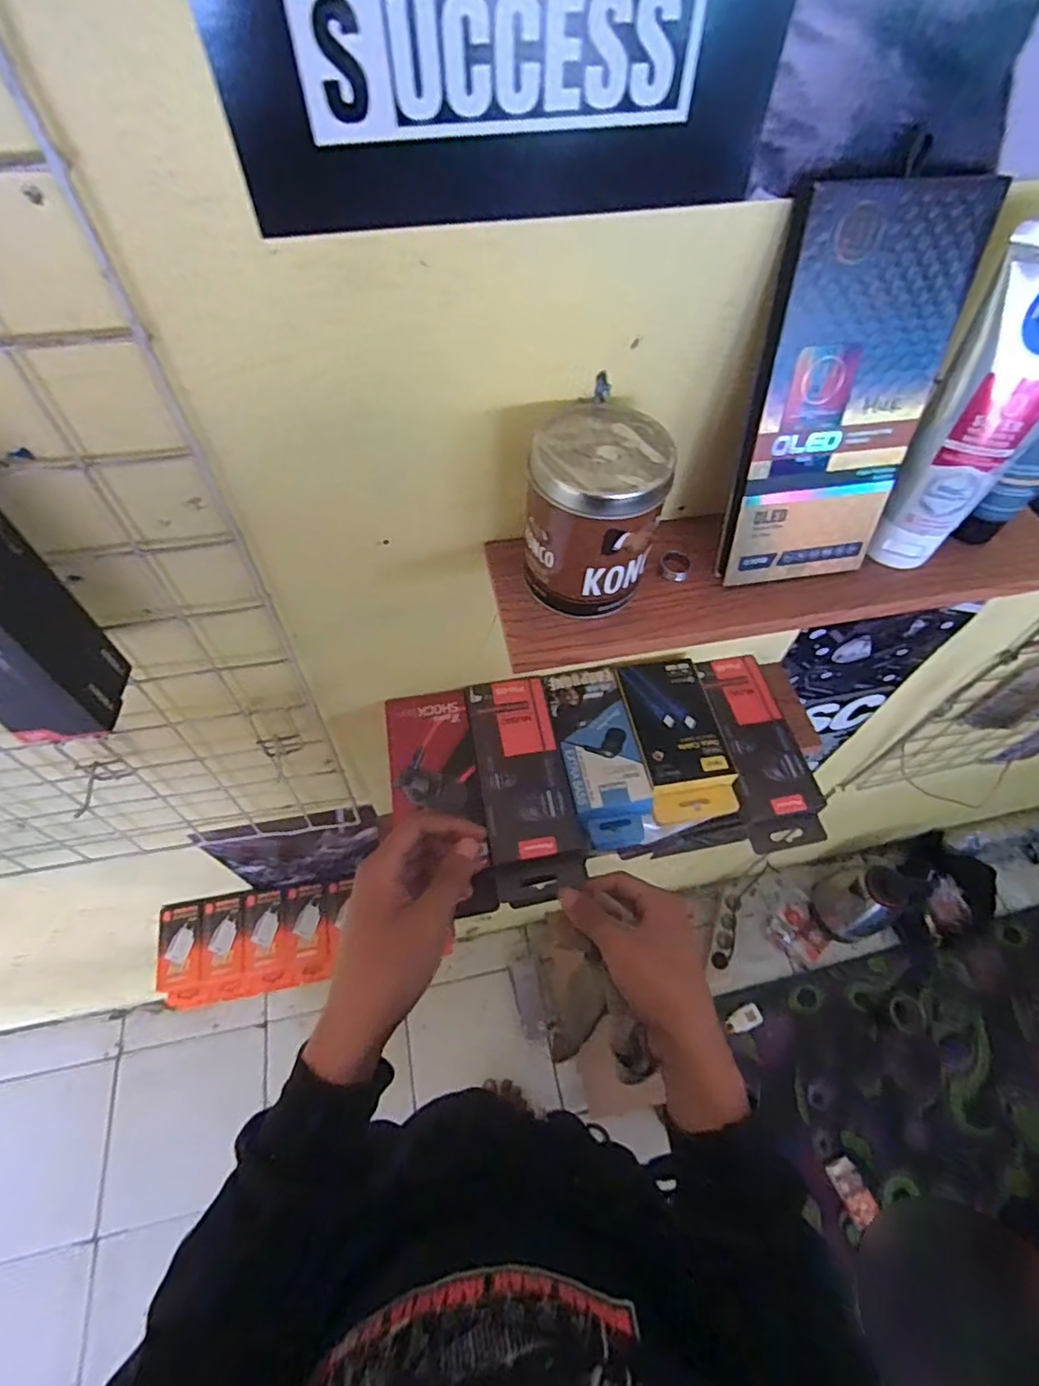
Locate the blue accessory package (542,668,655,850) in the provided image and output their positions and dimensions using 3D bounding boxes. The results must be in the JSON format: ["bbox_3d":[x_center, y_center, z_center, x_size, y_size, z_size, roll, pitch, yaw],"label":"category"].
[{"bbox_3d":[0.066,0.056,0.531,0.067,0.045,0.152,-9,58,-8],"label":"blue accessory package"}]

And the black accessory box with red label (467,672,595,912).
[{"bbox_3d":[0.004,0.073,0.502,0.073,0.028,0.183,-8,64,-8],"label":"black accessory box with red label"}]

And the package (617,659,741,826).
[{"bbox_3d":[0.140,0.039,0.536,0.079,0.030,0.142,-6,58,-6],"label":"package"}]

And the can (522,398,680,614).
[{"bbox_3d":[0.041,-0.103,0.346,0.074,0.091,0.075,15,58,7],"label":"can"}]

